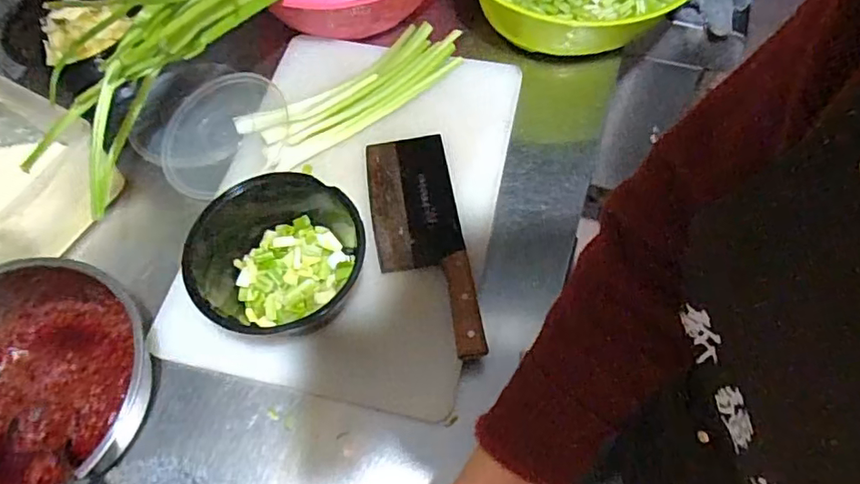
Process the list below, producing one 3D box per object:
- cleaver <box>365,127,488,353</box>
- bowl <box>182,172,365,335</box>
[{"bbox_3d":[-0.013,-0.008,0.629,0.095,0.021,0.291,-9,61,-2],"label":"cleaver"},{"bbox_3d":[-0.147,0.025,0.577,0.168,0.096,0.162,-1,61,2],"label":"bowl"}]

